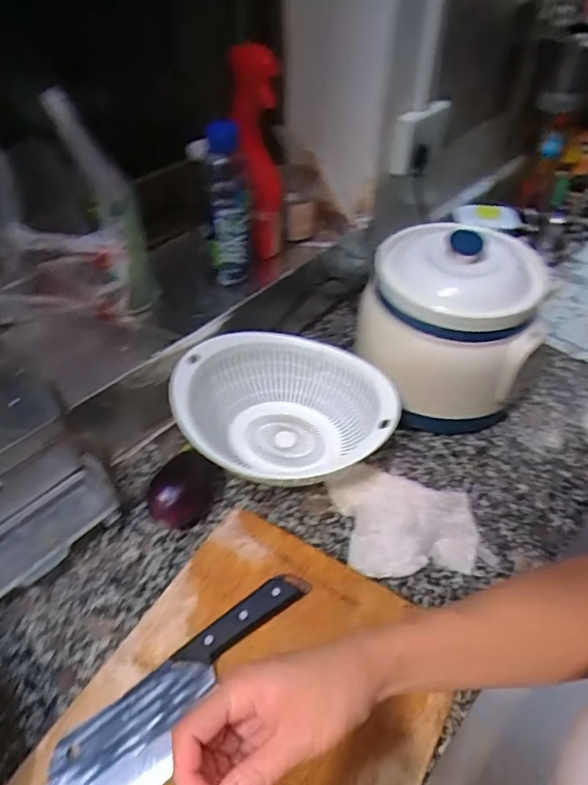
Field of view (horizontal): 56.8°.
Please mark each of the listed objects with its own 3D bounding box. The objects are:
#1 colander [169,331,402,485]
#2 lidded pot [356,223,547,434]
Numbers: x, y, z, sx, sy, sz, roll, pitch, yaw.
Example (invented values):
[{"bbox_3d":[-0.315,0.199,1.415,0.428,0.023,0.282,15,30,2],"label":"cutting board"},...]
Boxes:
[{"bbox_3d":[-0.014,0.030,0.705,0.271,0.098,0.220,14,46,13],"label":"colander"},{"bbox_3d":[0.201,-0.086,0.733,0.207,0.227,0.192,0,45,0],"label":"lidded pot"}]

